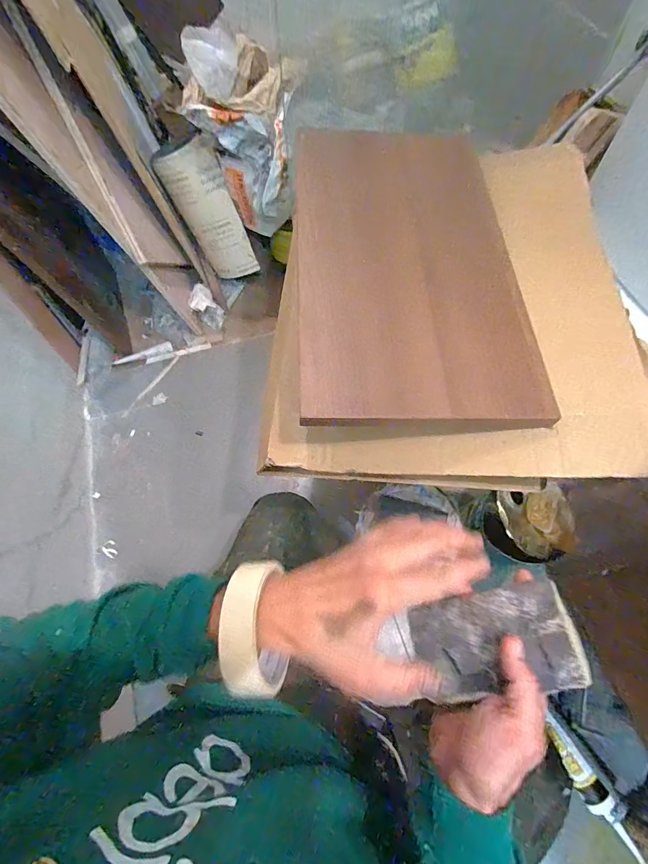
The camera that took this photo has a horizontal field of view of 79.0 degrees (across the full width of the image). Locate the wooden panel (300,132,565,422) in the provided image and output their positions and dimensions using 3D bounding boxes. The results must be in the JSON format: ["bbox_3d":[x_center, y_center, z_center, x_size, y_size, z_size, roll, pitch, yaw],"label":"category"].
[{"bbox_3d":[0.102,-0.220,0.483,0.260,0.016,0.461,0,67,-3],"label":"wooden panel"}]

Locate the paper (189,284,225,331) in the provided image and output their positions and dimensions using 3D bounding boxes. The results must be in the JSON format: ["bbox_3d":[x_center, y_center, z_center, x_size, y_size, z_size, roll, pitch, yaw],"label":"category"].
[{"bbox_3d":[-0.337,-0.359,1.120,0.081,0.083,0.129,-22,65,-10],"label":"paper"}]

